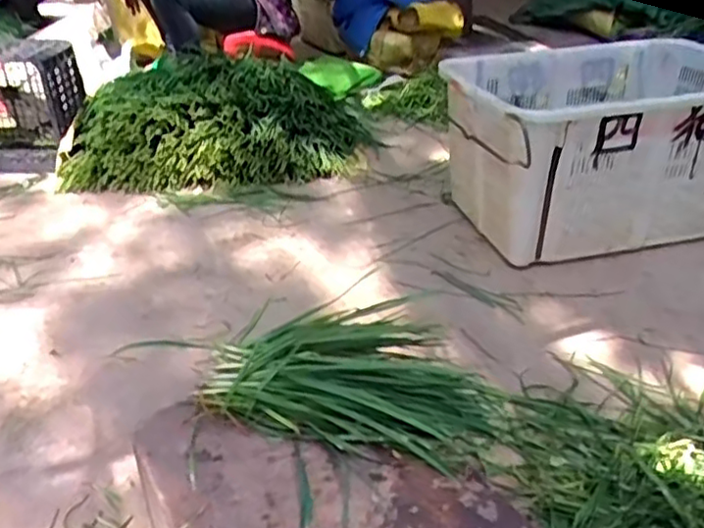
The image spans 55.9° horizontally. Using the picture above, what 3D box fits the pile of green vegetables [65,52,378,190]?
[{"bbox_3d":[-0.351,-0.366,1.744,0.760,0.277,0.289,-3,31,-1],"label":"pile of green vegetables"}]

